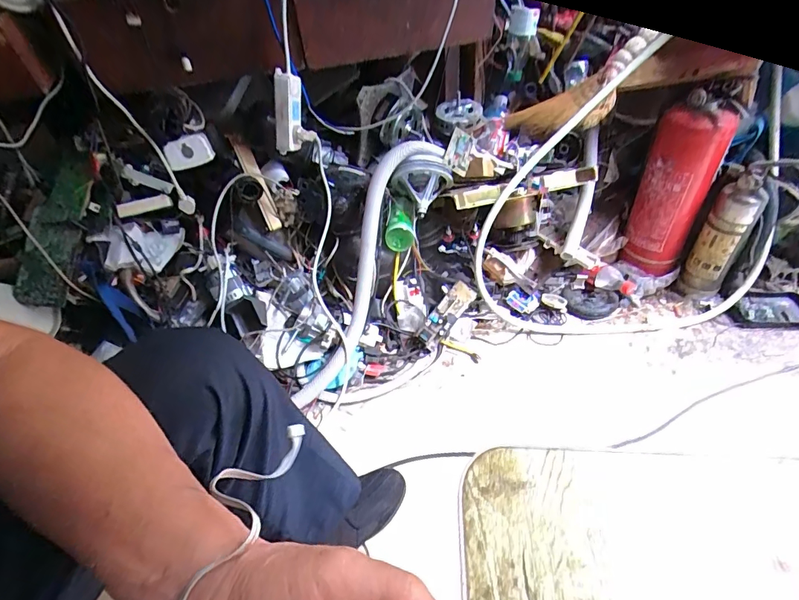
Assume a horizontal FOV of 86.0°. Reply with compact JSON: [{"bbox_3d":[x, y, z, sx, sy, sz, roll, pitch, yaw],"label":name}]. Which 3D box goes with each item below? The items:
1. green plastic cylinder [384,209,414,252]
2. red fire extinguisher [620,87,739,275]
[{"bbox_3d":[0.001,-0.169,1.016,0.066,0.070,0.089,0,40,3],"label":"green plastic cylinder"},{"bbox_3d":[0.635,-0.246,1.002,0.143,0.382,0.134,20,47,27],"label":"red fire extinguisher"}]

